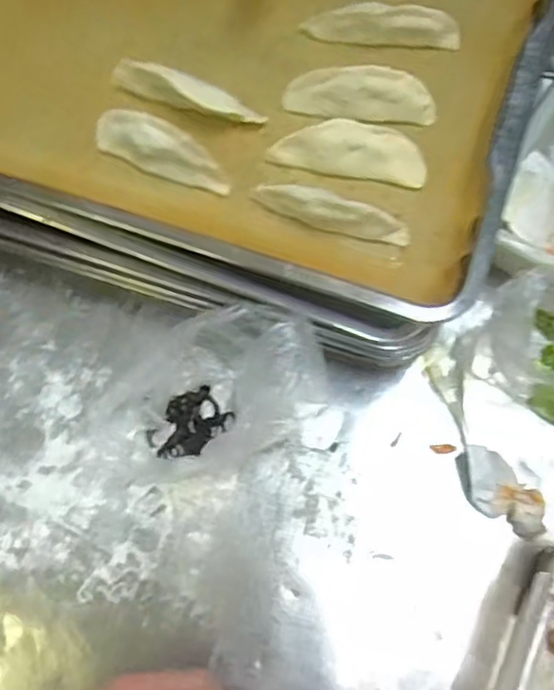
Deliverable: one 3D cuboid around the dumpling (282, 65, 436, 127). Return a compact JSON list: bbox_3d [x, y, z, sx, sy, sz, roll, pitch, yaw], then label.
[{"bbox_3d":[0.067,-0.201,0.518,0.120,0.040,0.033,8,74,5],"label":"dumpling"}]

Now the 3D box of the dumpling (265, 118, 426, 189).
[{"bbox_3d":[0.056,-0.152,0.502,0.125,0.037,0.035,7,74,4],"label":"dumpling"}]

